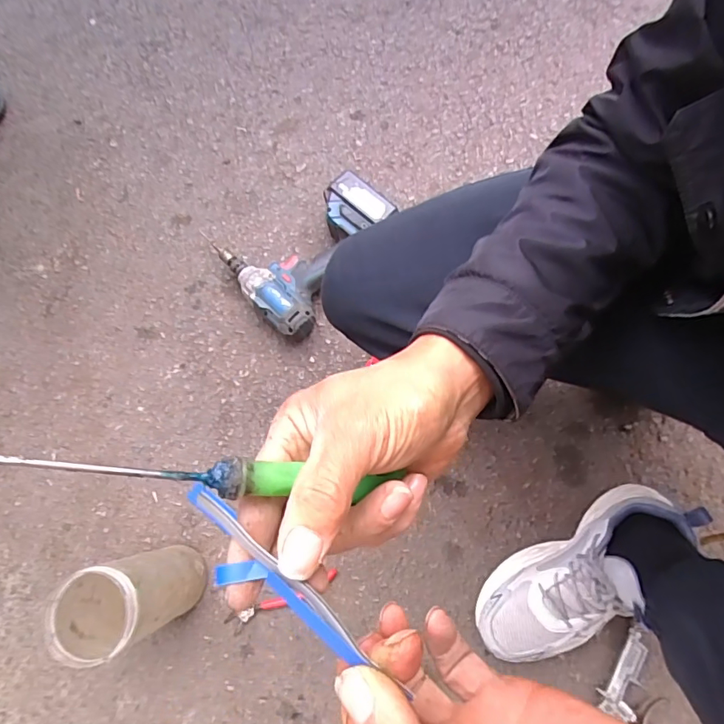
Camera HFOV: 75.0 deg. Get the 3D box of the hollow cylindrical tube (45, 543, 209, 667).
[{"bbox_3d":[-0.250,0.260,0.528,0.093,0.191,0.081,-23,74,-5],"label":"hollow cylindrical tube"}]

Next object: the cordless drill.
[{"bbox_3d":[-0.076,-0.173,0.701,0.238,0.082,0.200,-36,76,-8],"label":"cordless drill"}]

